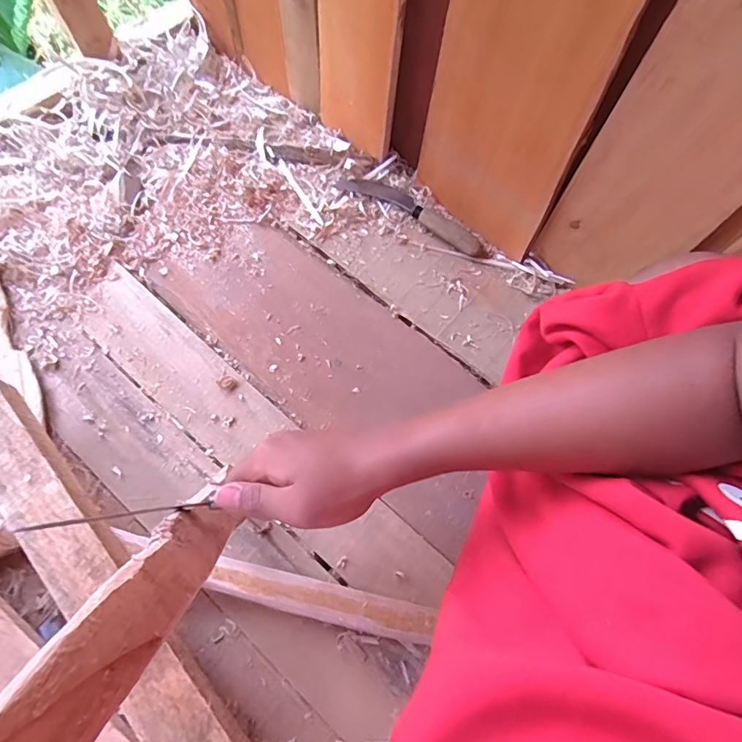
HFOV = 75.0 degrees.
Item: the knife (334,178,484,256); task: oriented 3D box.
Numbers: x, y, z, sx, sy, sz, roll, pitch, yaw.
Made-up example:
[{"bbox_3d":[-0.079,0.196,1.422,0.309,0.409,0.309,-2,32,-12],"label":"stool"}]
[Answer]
[{"bbox_3d":[0.051,-0.207,0.616,0.205,0.023,0.034,31,71,9],"label":"knife"}]

